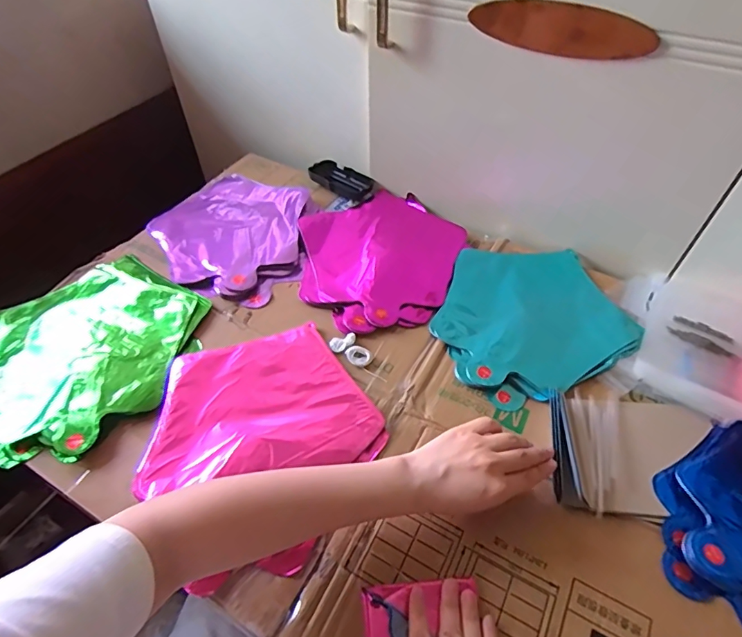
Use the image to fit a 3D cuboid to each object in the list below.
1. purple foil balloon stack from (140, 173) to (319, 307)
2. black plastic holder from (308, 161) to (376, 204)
[{"bbox_3d":[-0.196,-0.132,0.691,0.243,0.014,0.233,19,53,15],"label":"purple foil balloon stack"},{"bbox_3d":[-0.044,-0.227,0.768,0.110,0.016,0.060,25,55,18],"label":"black plastic holder"}]

